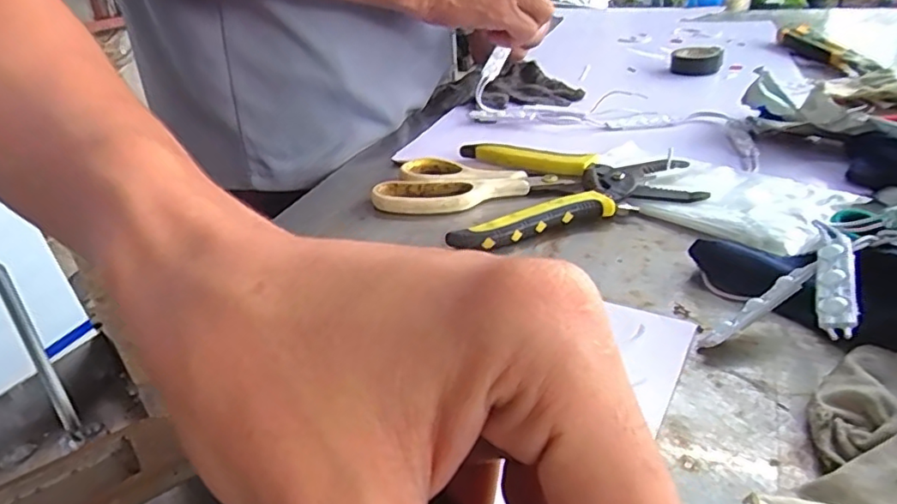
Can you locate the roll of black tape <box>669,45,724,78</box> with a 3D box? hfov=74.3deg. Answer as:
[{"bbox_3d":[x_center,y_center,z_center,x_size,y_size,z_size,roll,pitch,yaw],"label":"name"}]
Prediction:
[{"bbox_3d":[0.268,-0.207,0.639,0.051,0.026,0.051,5,30,19],"label":"roll of black tape"}]

